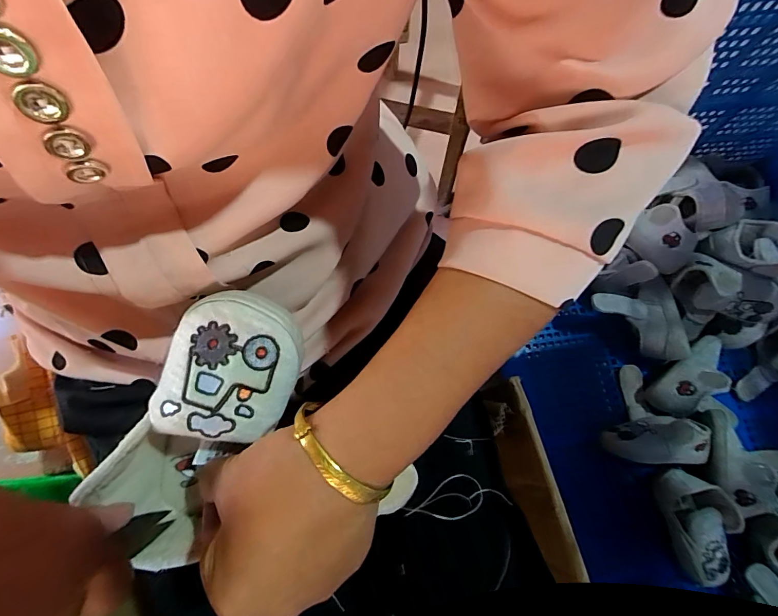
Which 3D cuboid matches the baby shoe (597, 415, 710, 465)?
[{"bbox_3d":[0.395,0.195,0.572,0.137,0.048,0.063,-7,72,11],"label":"baby shoe"}]

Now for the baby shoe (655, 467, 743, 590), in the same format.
[{"bbox_3d":[0.442,0.316,0.560,0.087,0.058,0.147,9,72,3],"label":"baby shoe"}]

